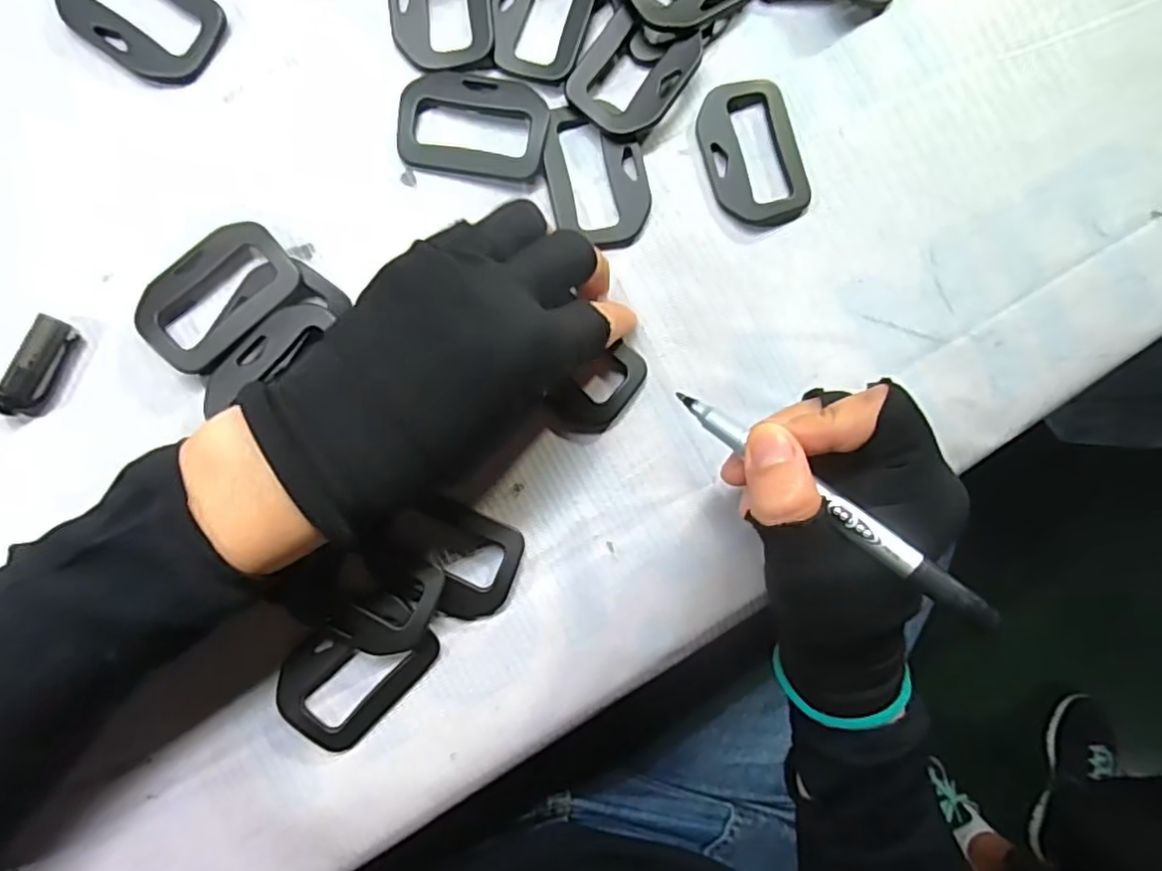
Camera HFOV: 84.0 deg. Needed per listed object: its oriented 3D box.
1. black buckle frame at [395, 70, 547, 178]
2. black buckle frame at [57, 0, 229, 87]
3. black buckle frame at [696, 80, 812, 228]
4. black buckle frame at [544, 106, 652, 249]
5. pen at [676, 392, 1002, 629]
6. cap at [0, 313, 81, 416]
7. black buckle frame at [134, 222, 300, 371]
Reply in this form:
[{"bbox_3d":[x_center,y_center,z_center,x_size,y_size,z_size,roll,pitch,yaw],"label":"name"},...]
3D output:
[{"bbox_3d":[-0.044,-0.130,0.266,0.060,0.008,0.041,7,87,-6],"label":"black buckle frame"},{"bbox_3d":[-0.176,-0.169,0.256,0.062,0.004,0.043,34,84,-4],"label":"black buckle frame"},{"bbox_3d":[0.075,-0.122,0.280,0.042,0.006,0.062,-16,89,-7],"label":"black buckle frame"},{"bbox_3d":[0.007,-0.110,0.272,0.042,0.005,0.057,-5,88,-6],"label":"black buckle frame"},{"bbox_3d":[0.081,0.021,0.218,0.121,0.007,0.009,39,83,24],"label":"pen"},{"bbox_3d":[-0.206,-0.026,0.245,0.015,0.008,0.039,22,85,-5],"label":"cap"},{"bbox_3d":[-0.142,-0.055,0.252,0.044,0.010,0.061,43,84,-3],"label":"black buckle frame"}]

